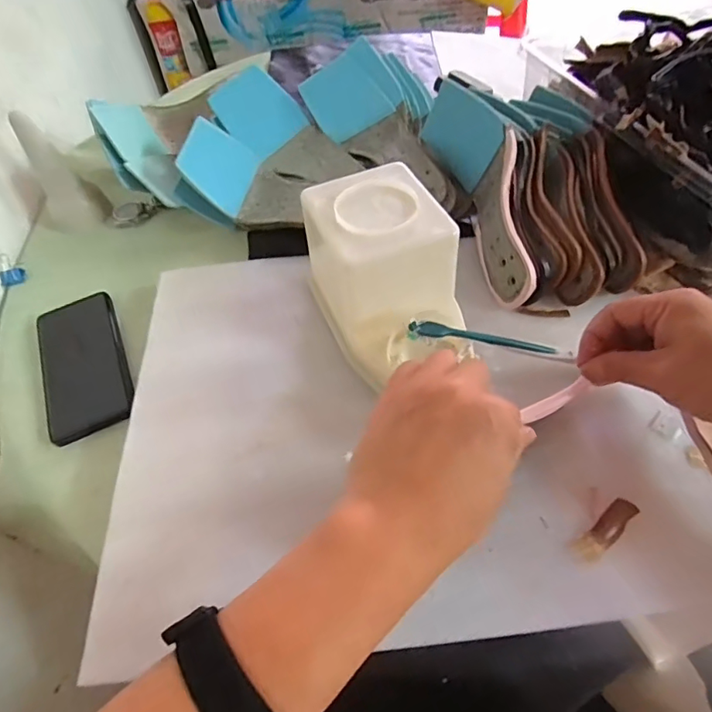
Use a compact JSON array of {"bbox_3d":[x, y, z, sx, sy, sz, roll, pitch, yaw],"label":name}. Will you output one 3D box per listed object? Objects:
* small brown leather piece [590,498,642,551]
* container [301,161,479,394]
[{"bbox_3d":[0.176,0.112,0.346,0.040,0.004,0.016,-37,59,-20],"label":"small brown leather piece"},{"bbox_3d":[0.025,-0.065,0.434,0.103,0.116,0.150,-21,55,-10],"label":"container"}]

